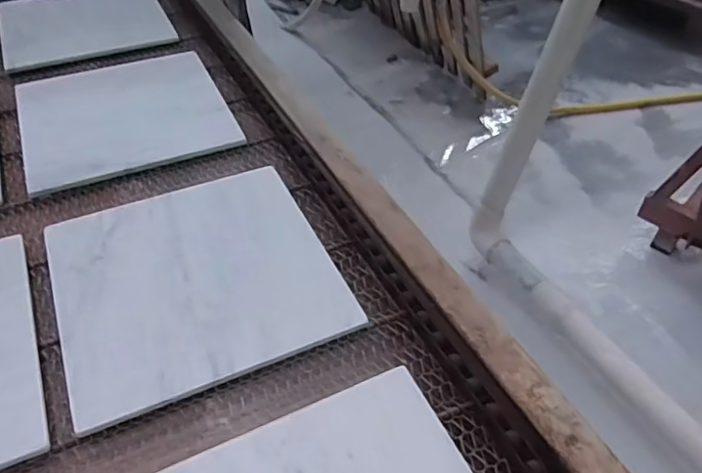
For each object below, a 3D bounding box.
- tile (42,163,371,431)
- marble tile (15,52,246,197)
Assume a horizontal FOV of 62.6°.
[{"bbox_3d":[-0.178,0.038,0.658,0.291,0.011,0.286,-18,48,-18],"label":"tile"},{"bbox_3d":[-0.349,-0.196,0.888,0.294,0.014,0.273,-18,48,-18],"label":"marble tile"}]

